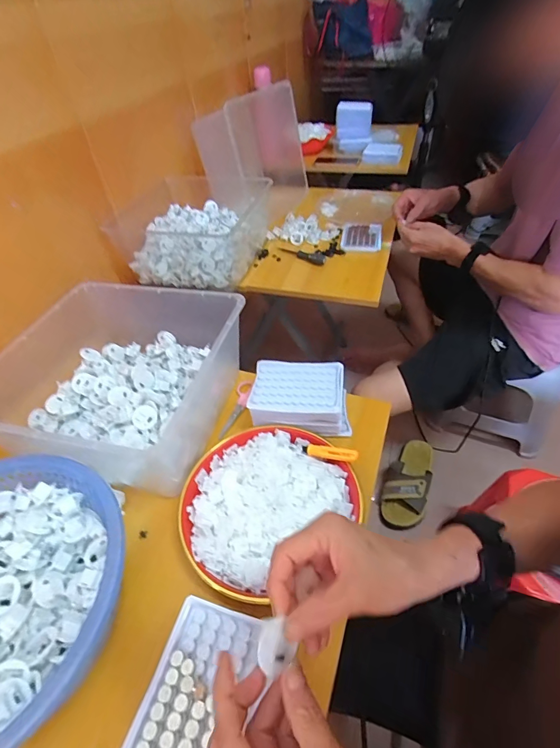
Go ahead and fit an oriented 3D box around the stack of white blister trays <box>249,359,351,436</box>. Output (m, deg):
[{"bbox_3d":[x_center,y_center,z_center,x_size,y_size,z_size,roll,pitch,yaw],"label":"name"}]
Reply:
[{"bbox_3d":[0.031,0.034,0.565,0.140,0.052,0.100,3,46,7],"label":"stack of white blister trays"}]

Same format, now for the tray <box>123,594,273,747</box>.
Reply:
[{"bbox_3d":[-0.064,0.262,0.306,0.092,0.011,0.128,11,48,14],"label":"tray"}]

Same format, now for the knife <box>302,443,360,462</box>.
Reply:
[{"bbox_3d":[0.064,0.102,0.495,0.078,0.010,0.015,1,42,34],"label":"knife"}]

